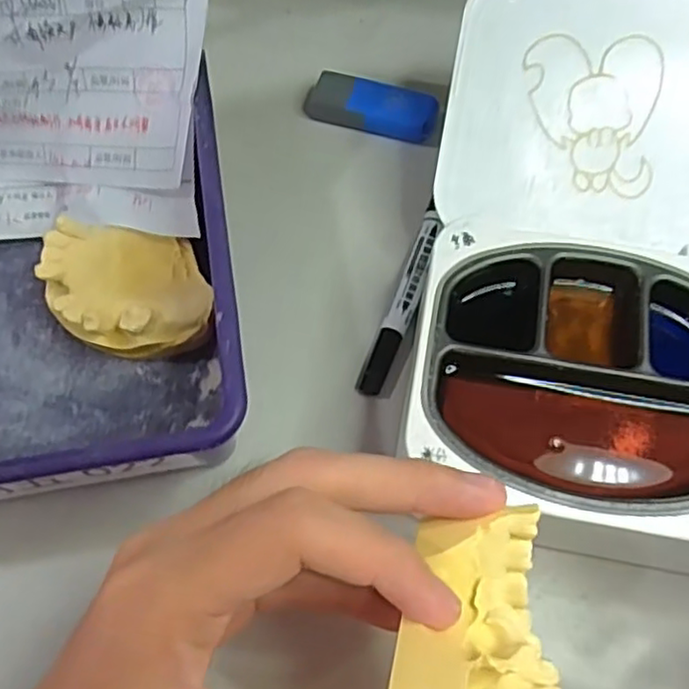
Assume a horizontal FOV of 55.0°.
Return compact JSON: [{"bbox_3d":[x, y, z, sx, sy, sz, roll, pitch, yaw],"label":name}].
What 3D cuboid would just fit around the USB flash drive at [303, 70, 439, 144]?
[{"bbox_3d":[0.013,-0.116,0.327,0.065,0.017,0.021,15,66,7],"label":"USB flash drive"}]

